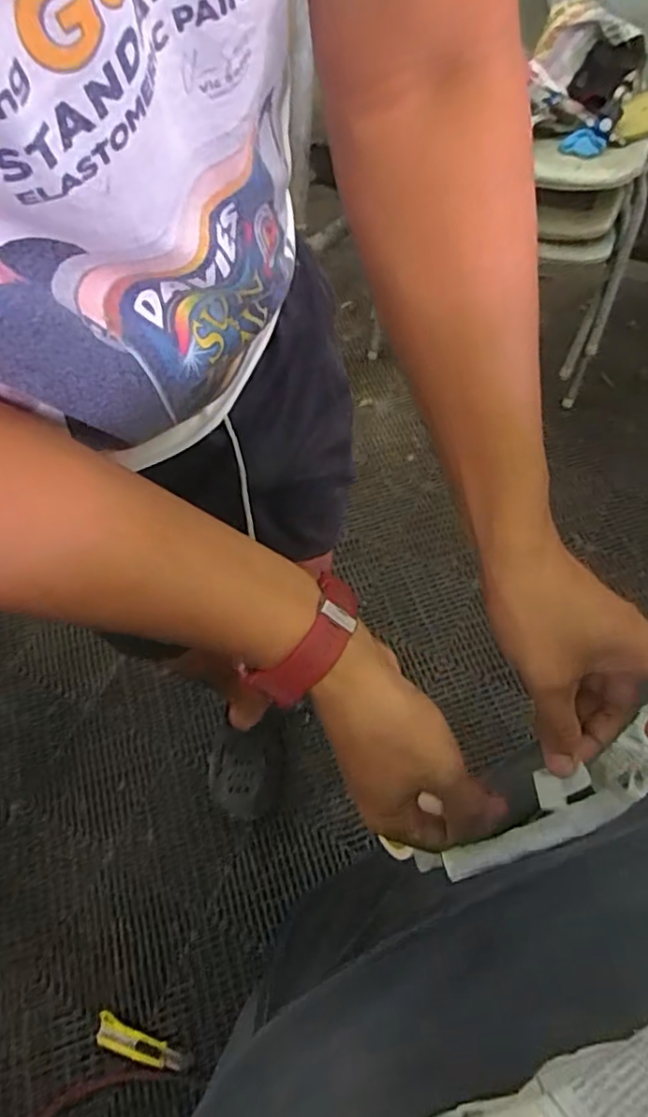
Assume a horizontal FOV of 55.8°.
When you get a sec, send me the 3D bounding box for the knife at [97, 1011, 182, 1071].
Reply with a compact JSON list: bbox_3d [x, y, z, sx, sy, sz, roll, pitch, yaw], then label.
[{"bbox_3d":[-0.291,0.760,0.954,0.145,0.021,0.039,19,62,13],"label":"knife"}]

